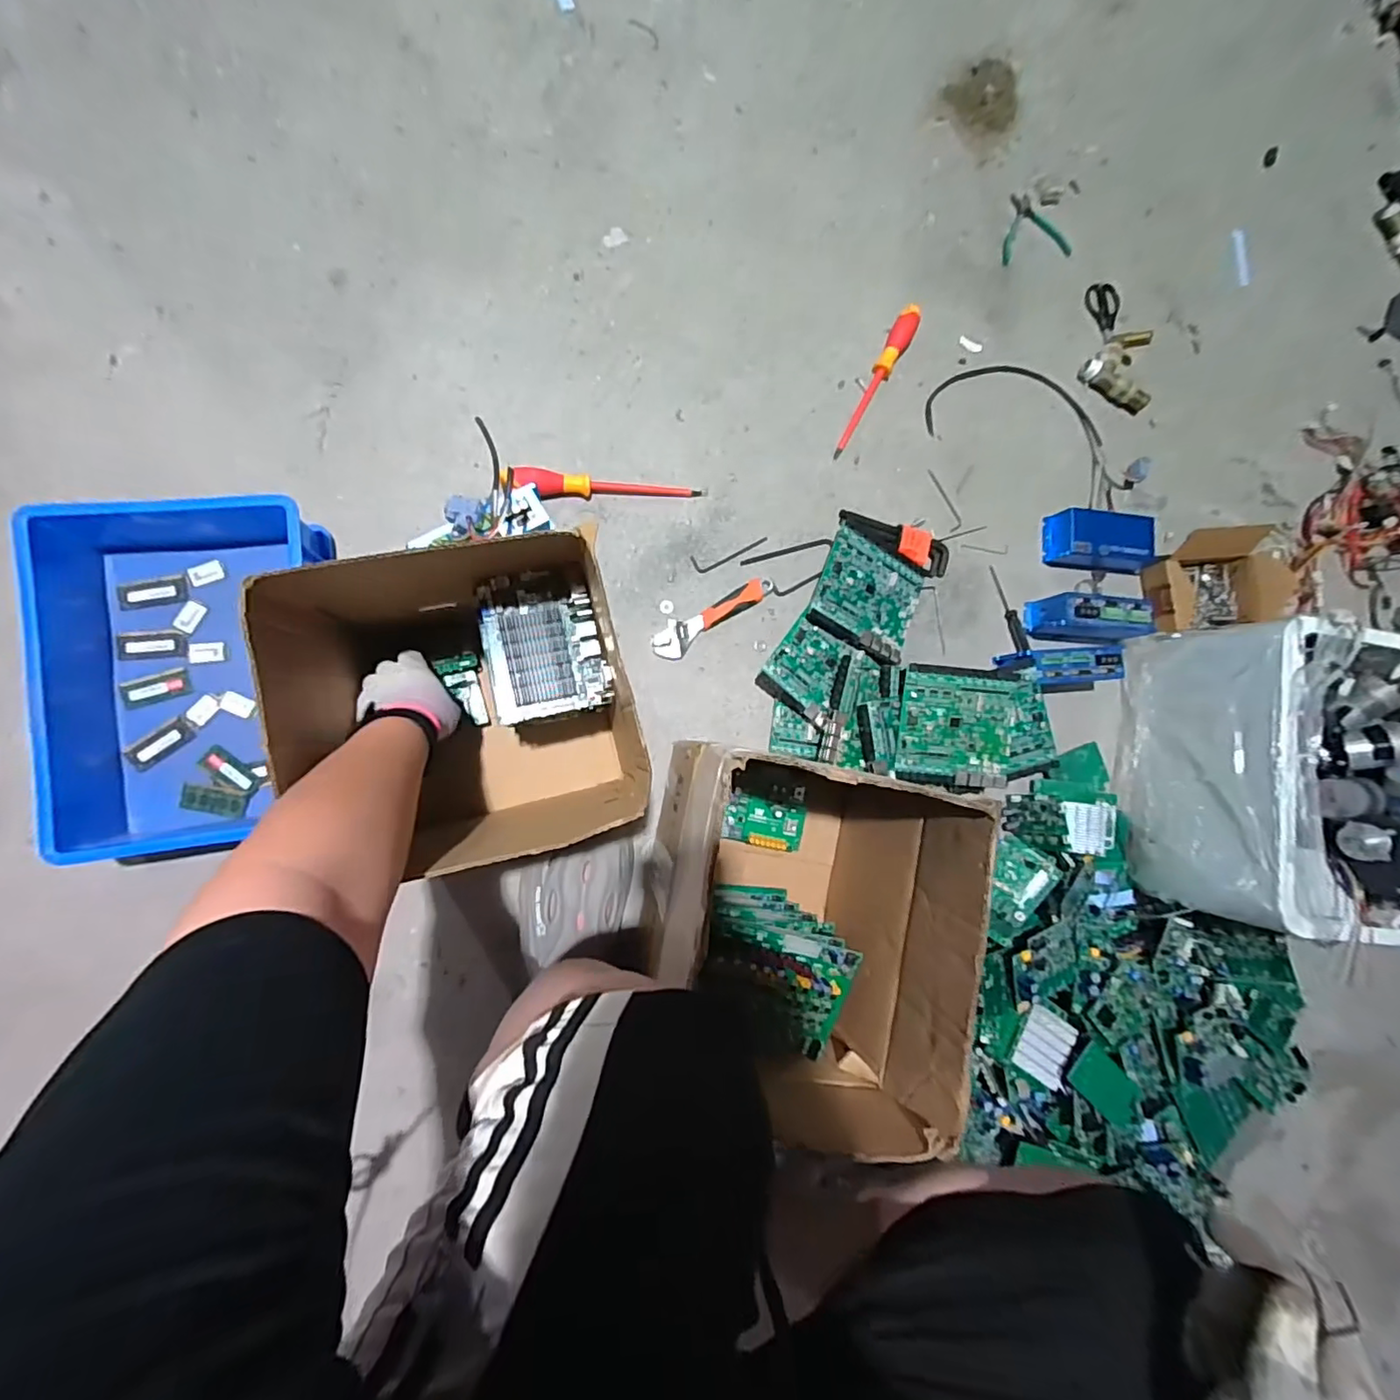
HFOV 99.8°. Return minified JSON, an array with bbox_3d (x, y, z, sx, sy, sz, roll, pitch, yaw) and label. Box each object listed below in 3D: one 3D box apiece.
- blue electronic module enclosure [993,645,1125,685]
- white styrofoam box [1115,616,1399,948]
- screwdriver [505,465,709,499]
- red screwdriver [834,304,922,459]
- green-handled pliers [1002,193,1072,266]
[{"bbox_3d":[0.521,-0.047,0.860,0.169,0.075,0.056,-3,88,-12],"label":"blue electronic module enclosure"},{"bbox_3d":[0.868,0.119,0.841,0.405,0.218,0.397,8,86,-8],"label":"white styrofoam box"},{"bbox_3d":[-0.120,-0.276,0.769,0.258,0.029,0.032,-3,87,-22],"label":"screwdriver"},{"bbox_3d":[0.257,-0.472,0.863,0.034,0.029,0.252,31,83,-6],"label":"red screwdriver"},{"bbox_3d":[0.531,-0.755,0.940,0.112,0.012,0.108,-9,88,-9],"label":"green-handled pliers"}]

